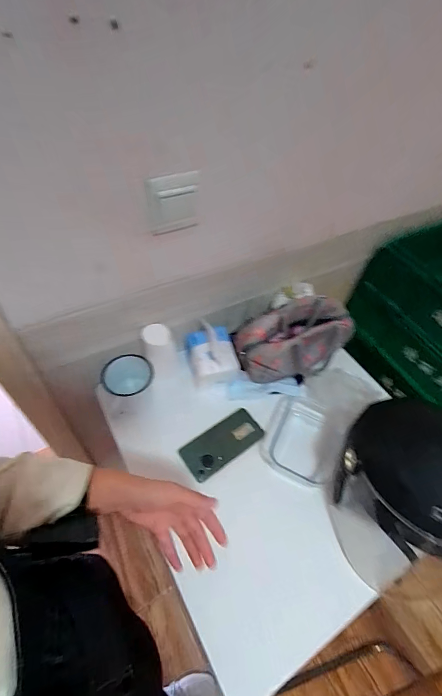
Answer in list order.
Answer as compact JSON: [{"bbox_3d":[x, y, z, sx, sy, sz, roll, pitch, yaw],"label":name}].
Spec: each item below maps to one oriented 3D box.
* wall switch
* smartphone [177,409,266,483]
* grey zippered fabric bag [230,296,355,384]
[{"bbox_3d":[-0.073,-0.220,0.514,0.077,0.101,0.007,-15,67,-12],"label":"wall switch"},{"bbox_3d":[0.005,0.189,0.668,0.169,0.015,0.075,-29,66,-25],"label":"smartphone"},{"bbox_3d":[0.162,-0.002,0.722,0.254,0.184,0.100,-7,53,-12],"label":"grey zippered fabric bag"}]

